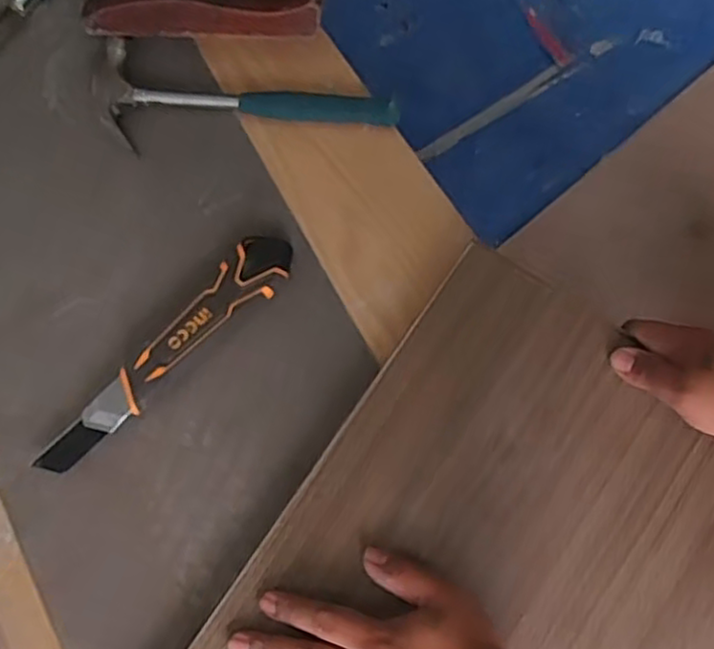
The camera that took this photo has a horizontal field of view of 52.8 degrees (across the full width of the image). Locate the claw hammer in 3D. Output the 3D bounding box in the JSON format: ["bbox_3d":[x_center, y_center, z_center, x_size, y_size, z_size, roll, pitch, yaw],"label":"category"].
[{"bbox_3d":[-0.094,-0.169,0.585,0.244,0.021,0.084,11,77,4],"label":"claw hammer"}]

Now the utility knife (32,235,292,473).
[{"bbox_3d":[-0.137,0.024,0.539,0.040,0.022,0.234,41,81,11],"label":"utility knife"}]

